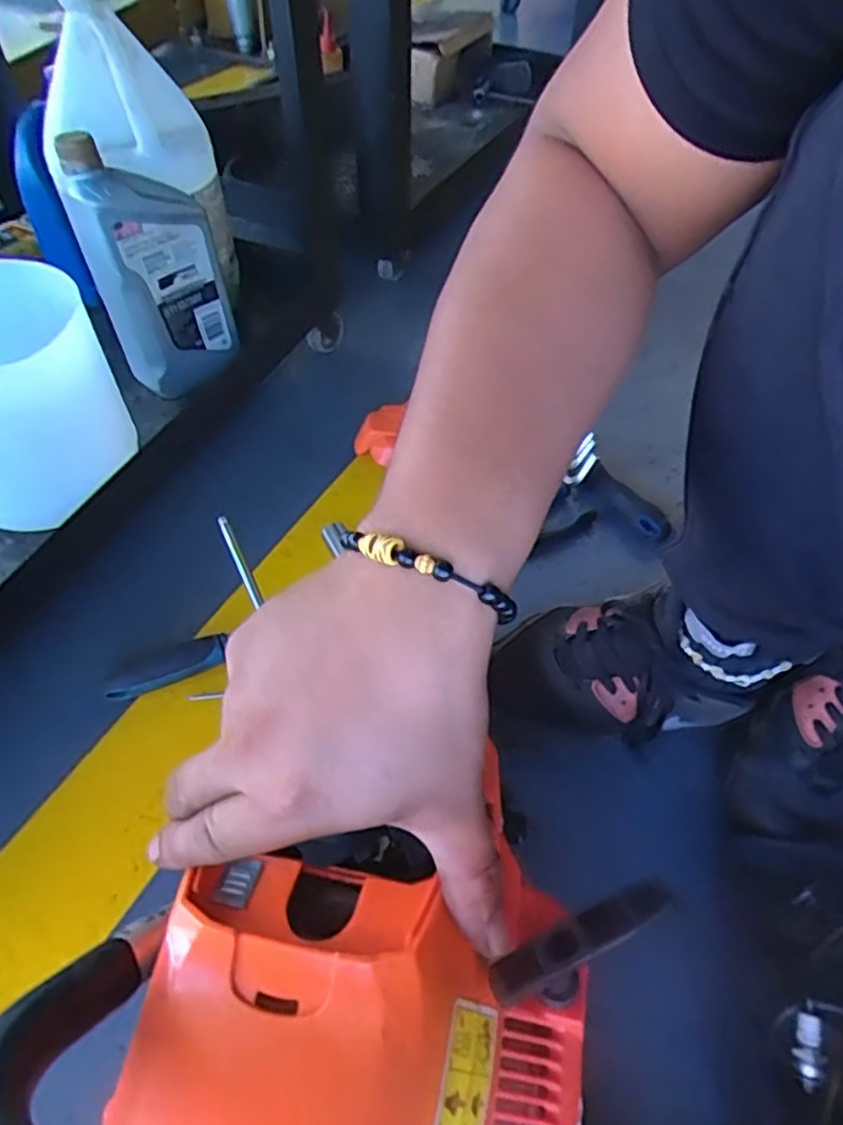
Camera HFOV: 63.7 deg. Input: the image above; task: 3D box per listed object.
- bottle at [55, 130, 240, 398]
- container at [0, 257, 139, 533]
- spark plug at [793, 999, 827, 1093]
[{"bbox_3d":[-0.248,-0.276,0.624,0.062,0.222,0.111,31,56,30],"label":"bottle"},{"bbox_3d":[-0.325,-0.124,0.544,0.145,0.166,0.155,-28,56,-23],"label":"container"},{"bbox_3d":[0.227,0.282,0.399,0.015,0.010,0.044,12,64,8],"label":"spark plug"}]

